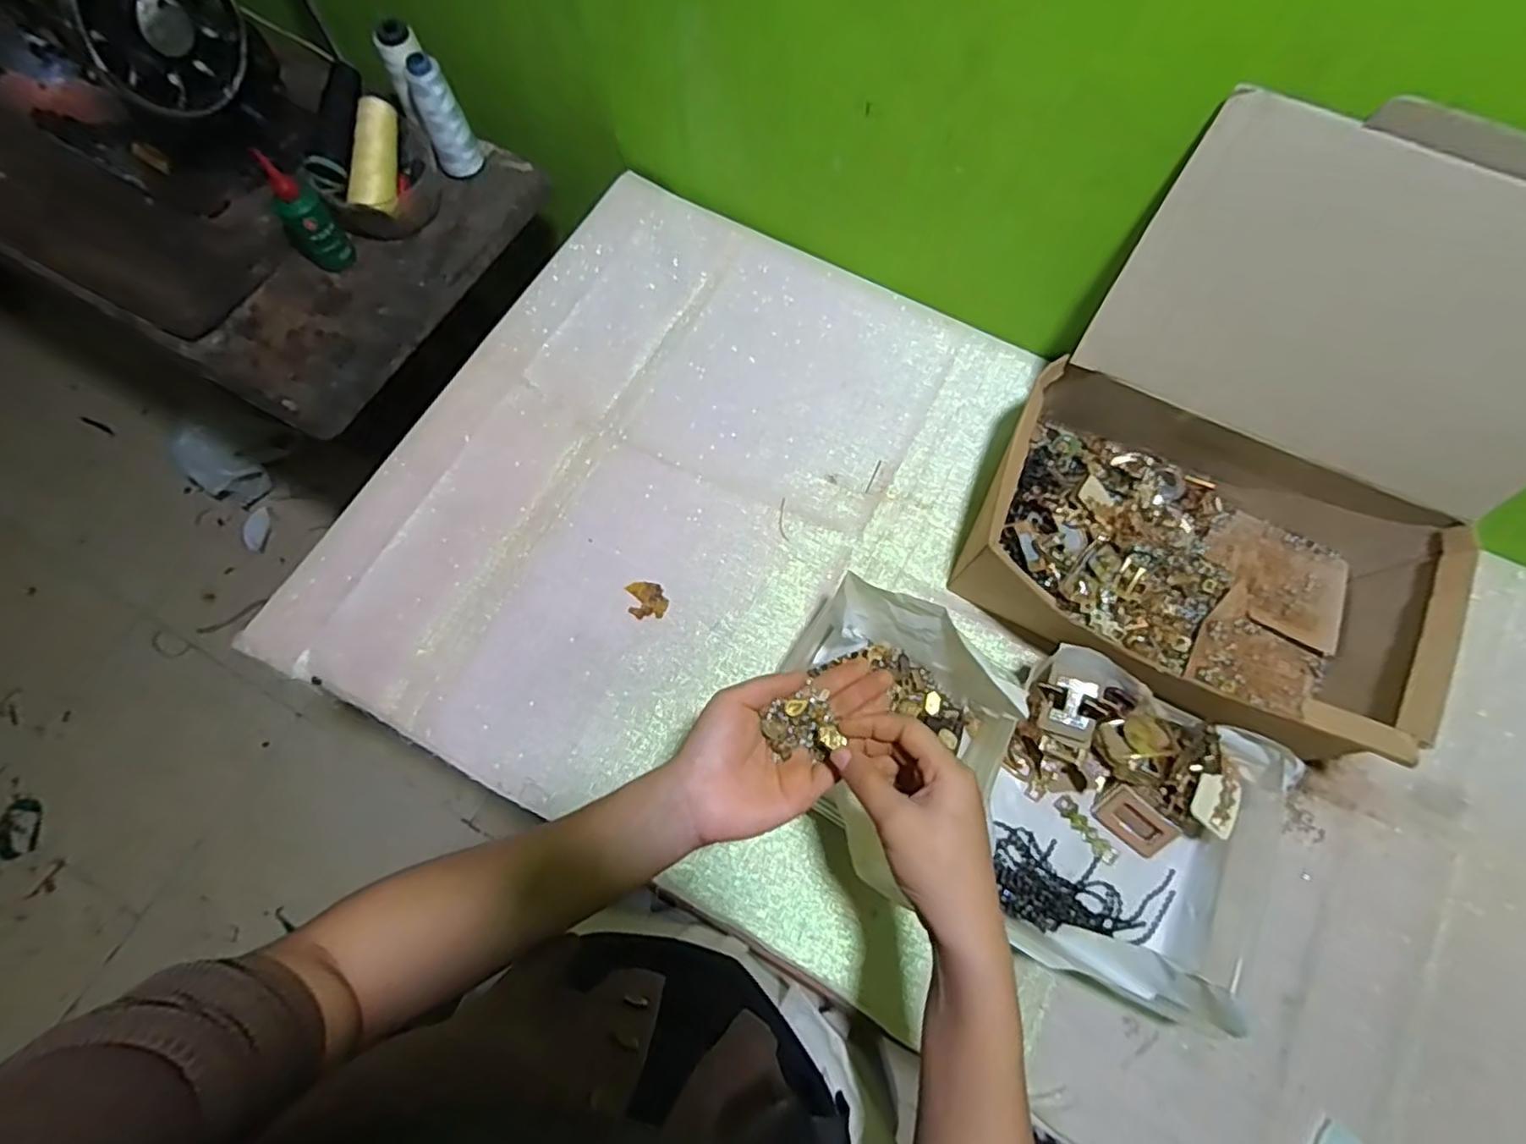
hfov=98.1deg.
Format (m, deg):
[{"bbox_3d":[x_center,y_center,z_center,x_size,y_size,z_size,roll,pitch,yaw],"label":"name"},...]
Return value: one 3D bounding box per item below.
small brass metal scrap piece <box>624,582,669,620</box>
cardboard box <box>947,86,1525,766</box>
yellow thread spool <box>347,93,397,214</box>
[{"bbox_3d":[-0.103,0.025,0.593,0.036,0.004,0.033,-3,72,-2],"label":"small brass metal scrap piece"},{"bbox_3d":[0.362,-0.062,0.470,0.329,0.266,0.311,26,75,7],"label":"cardboard box"},{"bbox_3d":[-0.394,-0.421,0.675,0.040,0.041,0.112,7,92,4],"label":"yellow thread spool"}]

